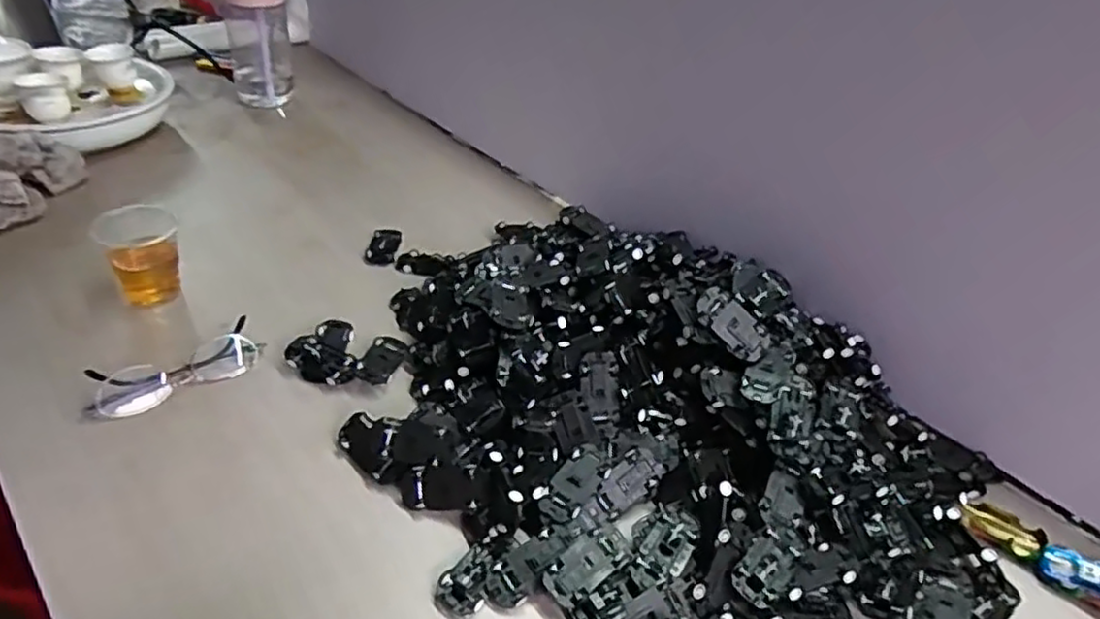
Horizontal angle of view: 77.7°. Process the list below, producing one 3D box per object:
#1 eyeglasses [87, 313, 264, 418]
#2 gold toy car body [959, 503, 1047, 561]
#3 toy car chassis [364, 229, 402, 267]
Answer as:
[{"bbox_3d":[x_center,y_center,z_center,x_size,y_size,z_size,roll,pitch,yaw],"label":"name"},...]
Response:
[{"bbox_3d":[-0.304,0.048,0.555,0.126,0.031,0.040,-27,49,-36],"label":"eyeglasses"},{"bbox_3d":[0.345,0.166,0.521,0.053,0.014,0.027,33,44,29],"label":"gold toy car body"},{"bbox_3d":[-0.178,-0.068,0.733,0.032,0.011,0.061,7,38,0],"label":"toy car chassis"}]

